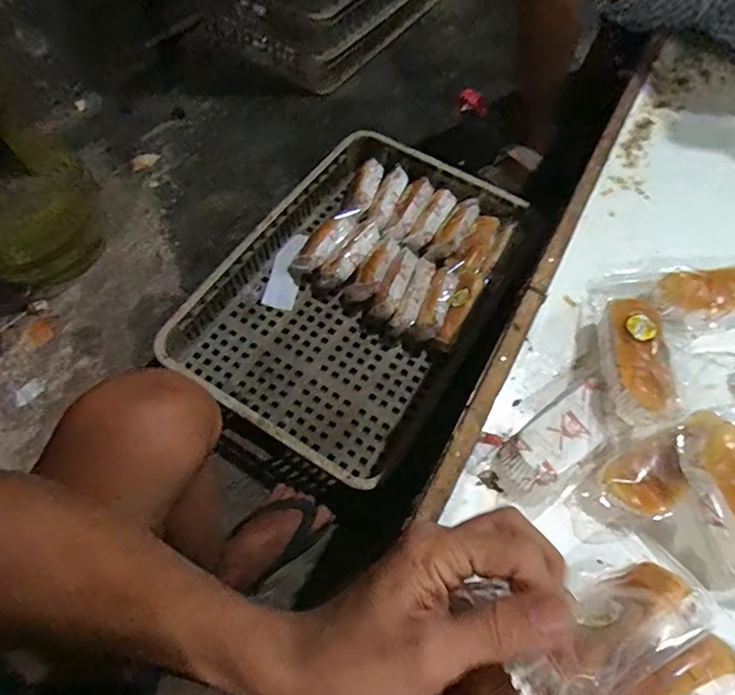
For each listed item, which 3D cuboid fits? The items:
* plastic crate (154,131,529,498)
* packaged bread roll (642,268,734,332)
[{"bbox_3d":[-0.031,-0.098,0.855,0.393,0.102,0.640,28,64,13],"label":"plastic crate"},{"bbox_3d":[0.393,-0.054,0.556,0.167,0.041,0.061,-9,62,-7],"label":"packaged bread roll"}]

